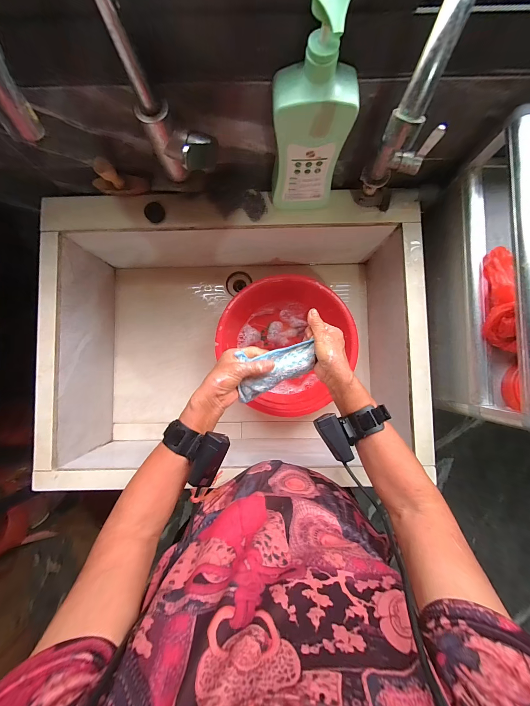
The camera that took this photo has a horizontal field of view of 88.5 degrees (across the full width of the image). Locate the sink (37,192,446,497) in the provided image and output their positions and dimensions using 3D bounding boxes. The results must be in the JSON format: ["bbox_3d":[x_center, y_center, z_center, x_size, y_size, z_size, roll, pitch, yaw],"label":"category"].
[{"bbox_3d":[-0.056,-0.031,0.616,0.722,0.241,0.528,-2,87,1],"label":"sink"}]

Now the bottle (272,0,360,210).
[{"bbox_3d":[0.063,-0.308,0.377,0.101,0.265,0.061,-5,87,1],"label":"bottle"}]

